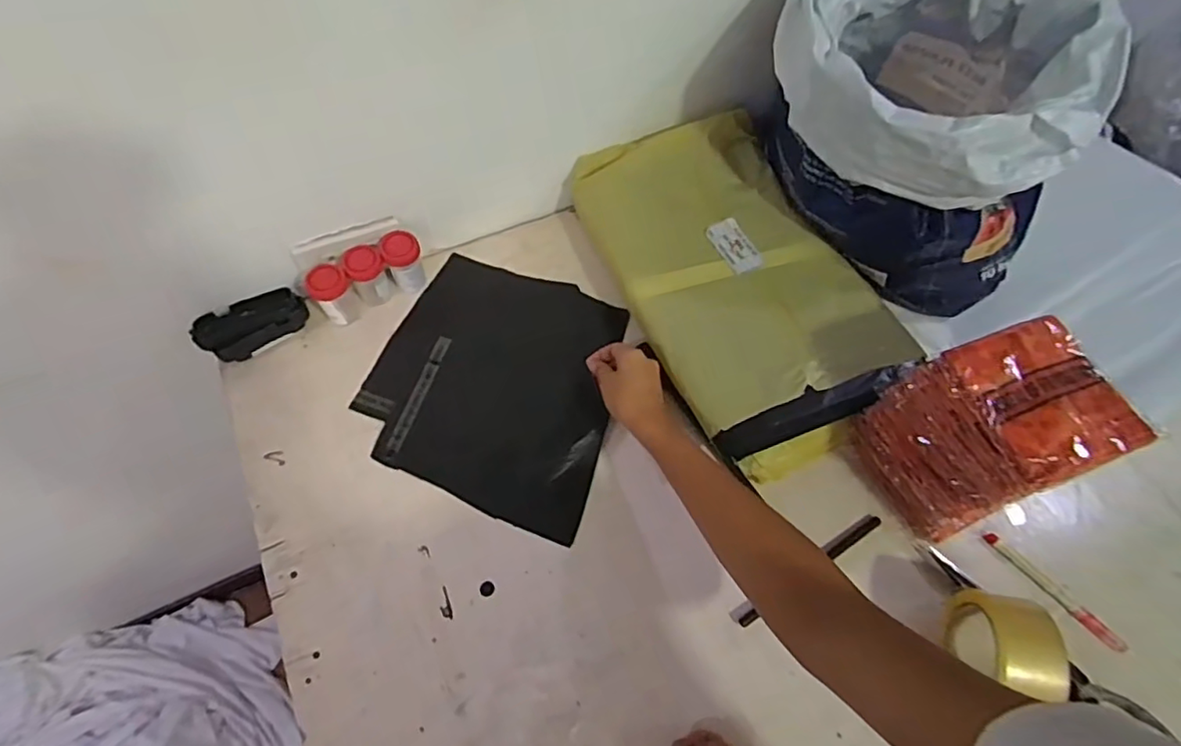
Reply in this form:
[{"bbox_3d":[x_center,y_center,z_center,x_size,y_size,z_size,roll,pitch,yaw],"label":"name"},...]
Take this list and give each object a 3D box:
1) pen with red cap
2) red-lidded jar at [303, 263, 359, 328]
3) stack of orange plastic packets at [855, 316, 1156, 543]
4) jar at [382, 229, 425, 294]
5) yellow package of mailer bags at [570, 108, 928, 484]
[{"bbox_3d":[0.444,0.208,0.588,0.012,0.014,0.138,-36,68,-19],"label":"pen with red cap"},{"bbox_3d":[-0.294,-0.089,0.702,0.042,0.064,0.045,1,62,-1],"label":"red-lidded jar"},{"bbox_3d":[0.363,0.055,0.565,0.132,0.166,0.133,-20,64,-12],"label":"stack of orange plastic packets"},{"bbox_3d":[-0.218,-0.130,0.722,0.040,0.069,0.037,-9,62,-6],"label":"jar"},{"bbox_3d":[0.170,-0.111,0.705,0.258,0.072,0.416,-24,65,-14],"label":"yellow package of mailer bags"}]

